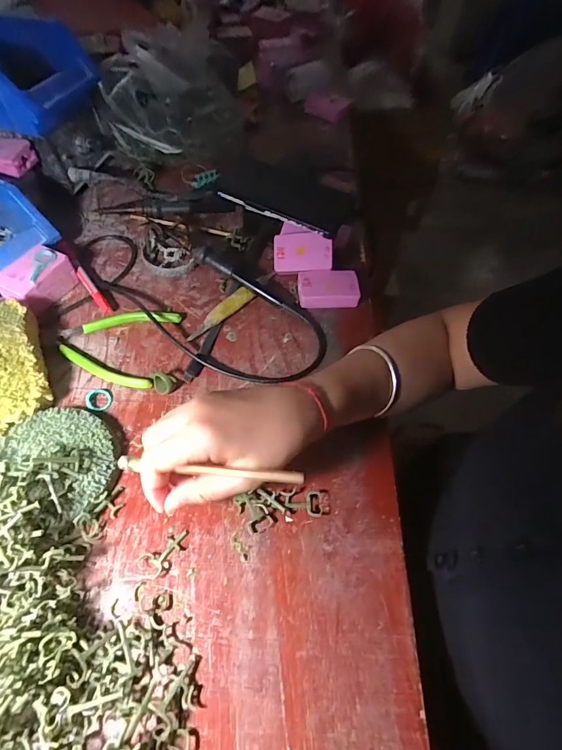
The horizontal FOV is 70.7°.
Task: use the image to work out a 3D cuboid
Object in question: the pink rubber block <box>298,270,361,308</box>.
[{"bbox_3d":[0.055,-0.101,0.467,0.068,0.021,0.042,1,57,-4],"label":"pink rubber block"}]

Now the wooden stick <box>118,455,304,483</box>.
[{"bbox_3d":[-0.053,0.065,0.275,0.140,0.006,0.009,1,55,17],"label":"wooden stick"}]

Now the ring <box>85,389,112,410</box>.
[{"bbox_3d":[-0.175,0.023,0.379,0.024,0.006,0.023,2,57,-3],"label":"ring"}]

